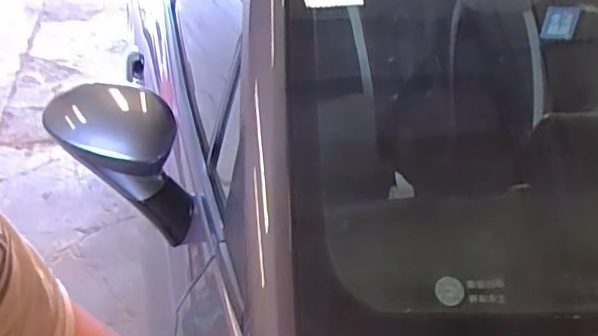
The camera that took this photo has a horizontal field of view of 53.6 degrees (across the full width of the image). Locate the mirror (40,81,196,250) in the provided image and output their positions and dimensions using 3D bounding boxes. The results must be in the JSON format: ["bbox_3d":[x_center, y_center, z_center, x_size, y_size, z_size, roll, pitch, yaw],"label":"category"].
[{"bbox_3d":[-0.262,-0.025,0.908,0.304,0.115,0.138,48,48,11],"label":"mirror"}]

